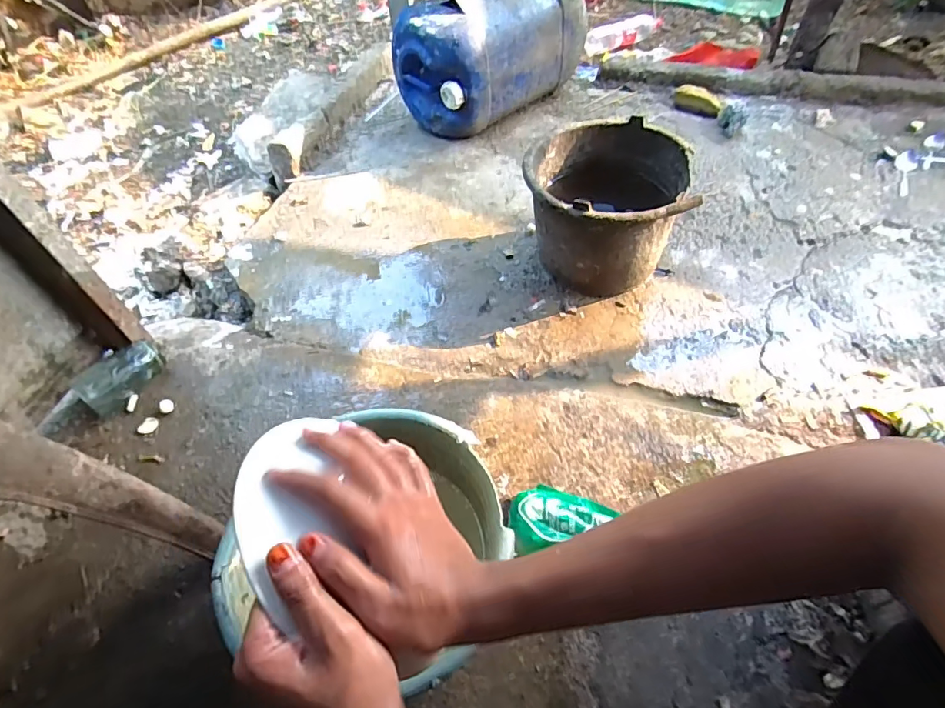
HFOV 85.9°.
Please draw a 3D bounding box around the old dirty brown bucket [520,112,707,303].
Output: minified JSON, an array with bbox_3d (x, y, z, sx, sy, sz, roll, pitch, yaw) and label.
[{"bbox_3d":[0.245,-0.270,0.978,0.275,0.223,0.313,7,51,10],"label":"old dirty brown bucket"}]

